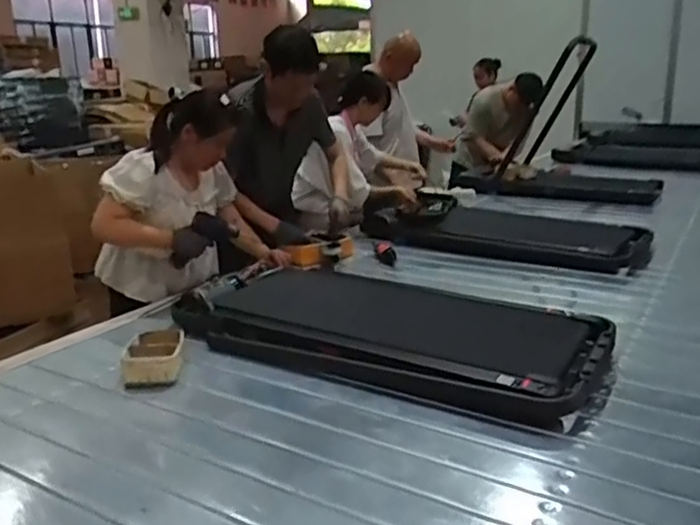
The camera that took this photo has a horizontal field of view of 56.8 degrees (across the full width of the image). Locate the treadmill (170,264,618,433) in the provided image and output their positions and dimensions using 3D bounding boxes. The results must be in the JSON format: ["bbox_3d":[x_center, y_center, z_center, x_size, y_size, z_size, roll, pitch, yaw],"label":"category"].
[{"bbox_3d":[0.071,0.171,1.715,1.109,0.107,0.490,8,18,31],"label":"treadmill"}]

